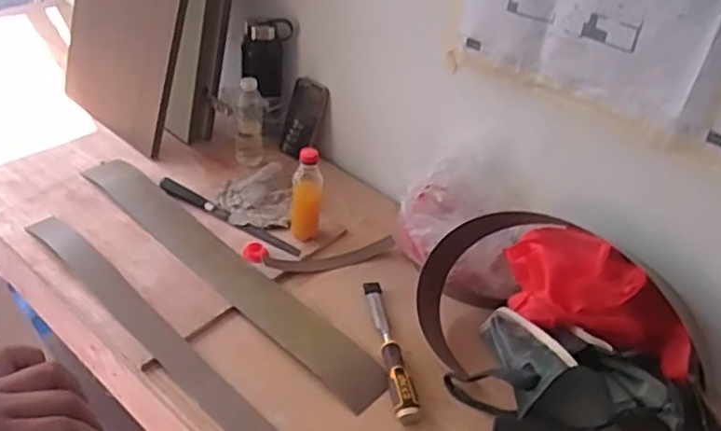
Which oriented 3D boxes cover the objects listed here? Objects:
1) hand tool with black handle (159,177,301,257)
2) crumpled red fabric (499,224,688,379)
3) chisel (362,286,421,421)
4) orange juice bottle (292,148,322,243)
[{"bbox_3d":[-0.252,-0.001,1.238,0.330,0.014,0.029,25,42,21],"label":"hand tool with black handle"},{"bbox_3d":[0.340,0.129,0.947,0.117,0.107,0.273,-28,51,-36],"label":"crumpled red fabric"},{"bbox_3d":[0.045,0.195,1.025,0.035,0.024,0.278,-2,39,-11],"label":"chisel"},{"bbox_3d":[-0.096,-0.039,1.178,0.054,0.171,0.055,2,39,-6],"label":"orange juice bottle"}]

